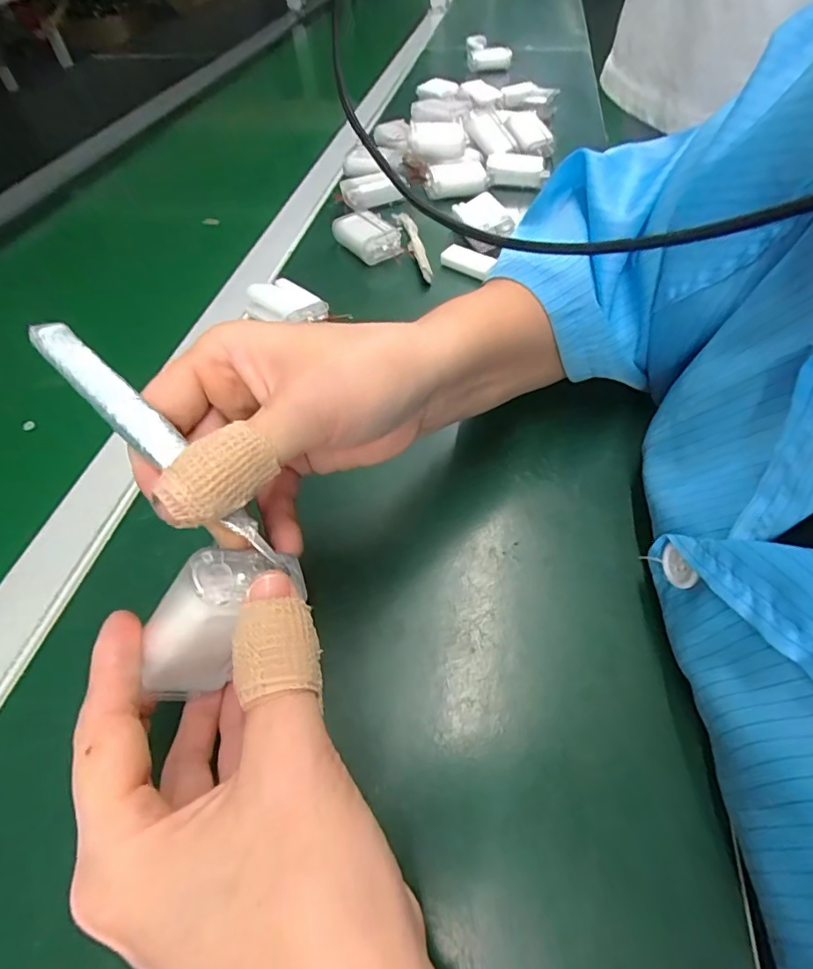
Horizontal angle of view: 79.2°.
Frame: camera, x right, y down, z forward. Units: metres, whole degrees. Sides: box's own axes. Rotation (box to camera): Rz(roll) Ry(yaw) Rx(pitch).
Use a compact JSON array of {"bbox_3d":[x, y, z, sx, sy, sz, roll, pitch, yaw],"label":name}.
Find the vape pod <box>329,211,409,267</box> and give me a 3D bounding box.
[{"bbox_3d":[-0.036,-0.224,0.446,0.040,0.025,0.060,-37,58,-23],"label":"vape pod"}]

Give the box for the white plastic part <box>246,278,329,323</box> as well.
[{"bbox_3d":[-0.092,-0.136,0.378,0.059,0.022,0.037,34,61,26],"label":"white plastic part"}]

